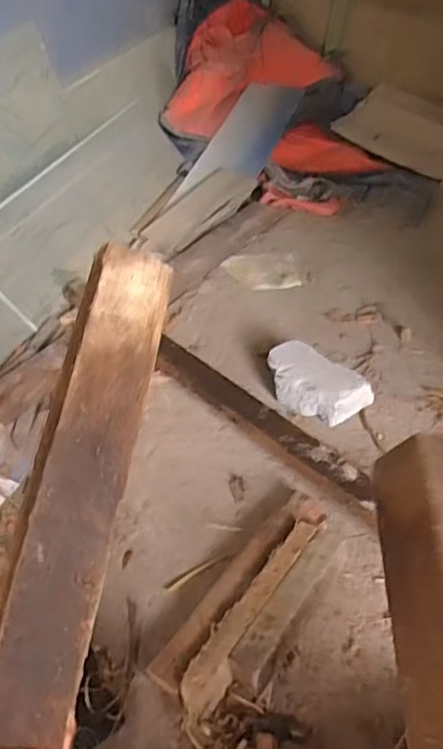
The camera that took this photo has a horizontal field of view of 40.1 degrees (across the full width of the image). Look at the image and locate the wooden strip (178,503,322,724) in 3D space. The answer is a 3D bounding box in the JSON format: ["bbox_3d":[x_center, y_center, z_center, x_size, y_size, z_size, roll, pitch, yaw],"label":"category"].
[{"bbox_3d":[0.059,0.313,0.882,0.050,0.029,0.378,20,48,28],"label":"wooden strip"}]

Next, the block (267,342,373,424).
[{"bbox_3d":[0.184,0.015,1.226,0.122,0.080,0.204,-34,47,-28],"label":"block"}]

